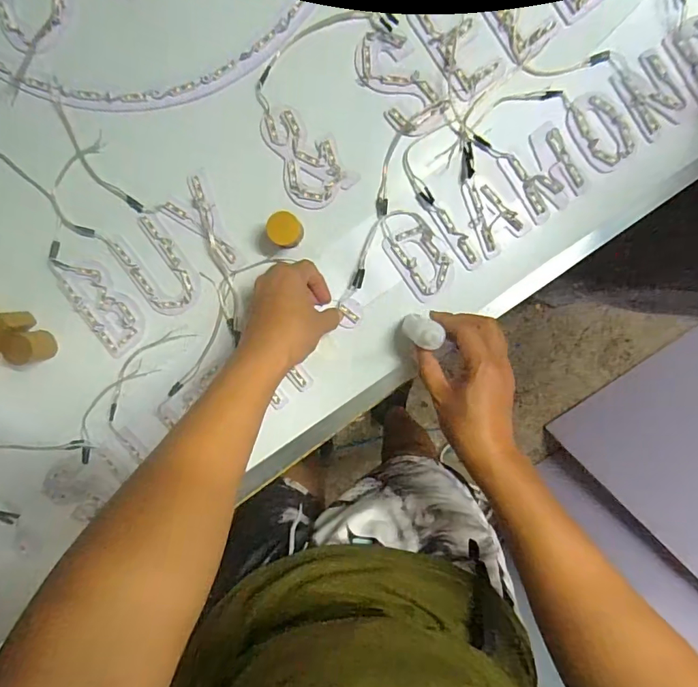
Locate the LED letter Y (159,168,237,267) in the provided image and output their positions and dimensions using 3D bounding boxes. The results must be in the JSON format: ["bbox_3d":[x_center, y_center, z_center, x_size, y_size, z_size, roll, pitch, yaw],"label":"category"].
[{"bbox_3d":[-0.164,-0.127,0.495,0.056,0.007,0.100,-20,96,3],"label":"LED letter Y"}]

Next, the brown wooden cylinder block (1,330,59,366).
[{"bbox_3d":[-0.350,0.003,0.510,0.041,0.036,0.034,-17,97,2],"label":"brown wooden cylinder block"}]

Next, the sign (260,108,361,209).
[{"bbox_3d":[-0.048,-0.197,0.487,0.069,0.004,0.106,-36,95,4],"label":"sign"}]

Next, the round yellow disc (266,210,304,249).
[{"bbox_3d":[-0.066,-0.117,0.481,0.032,0.039,0.033,33,96,-4],"label":"round yellow disc"}]

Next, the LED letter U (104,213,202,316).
[{"bbox_3d":[-0.208,-0.081,0.503,0.060,0.004,0.107,-31,96,4],"label":"LED letter U"}]

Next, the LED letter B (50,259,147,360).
[{"bbox_3d":[-0.275,-0.047,0.508,0.059,0.004,0.118,-37,95,4],"label":"LED letter B"}]

